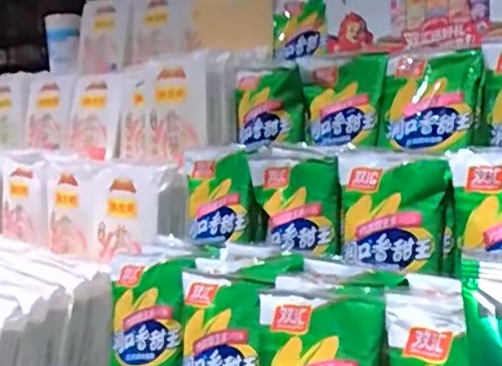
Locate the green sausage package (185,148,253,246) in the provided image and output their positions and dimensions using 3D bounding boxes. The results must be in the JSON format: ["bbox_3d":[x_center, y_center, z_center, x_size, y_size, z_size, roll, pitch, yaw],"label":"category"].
[{"bbox_3d":[-0.041,0.021,0.670,0.103,0.108,0.039,5,12,39],"label":"green sausage package"}]

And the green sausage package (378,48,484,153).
[{"bbox_3d":[0.186,-0.087,0.622,0.101,0.097,0.038,1,10,23],"label":"green sausage package"}]

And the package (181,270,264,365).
[{"bbox_3d":[-0.026,0.148,0.545,0.104,0.106,0.042,4,11,36],"label":"package"}]

